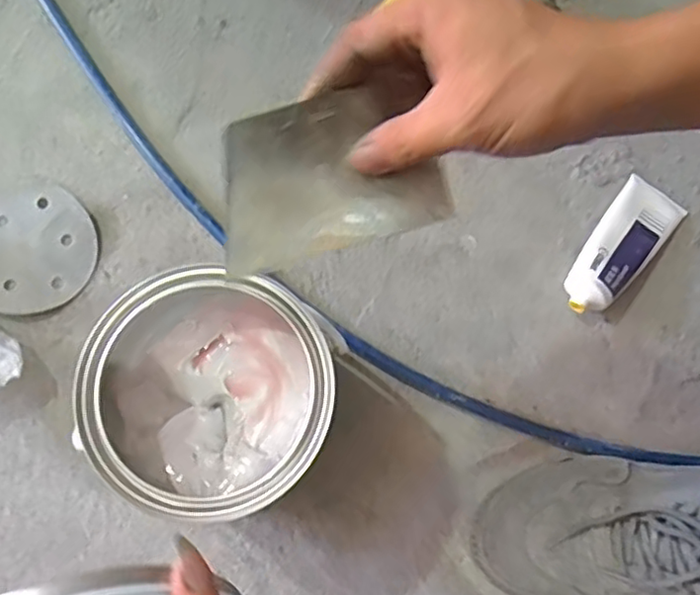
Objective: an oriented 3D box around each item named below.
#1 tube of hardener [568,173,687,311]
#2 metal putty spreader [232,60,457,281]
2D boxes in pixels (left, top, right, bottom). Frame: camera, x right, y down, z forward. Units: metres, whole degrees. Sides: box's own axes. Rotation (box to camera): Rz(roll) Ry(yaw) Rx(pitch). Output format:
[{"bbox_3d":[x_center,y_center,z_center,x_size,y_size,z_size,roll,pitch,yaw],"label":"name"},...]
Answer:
[{"bbox_3d":[0.236,-0.043,0.549,0.056,0.035,0.141,36,77,8],"label":"tube of hardener"},{"bbox_3d":[-0.011,-0.059,0.302,0.108,0.005,0.073,-16,107,-4],"label":"metal putty spreader"}]

